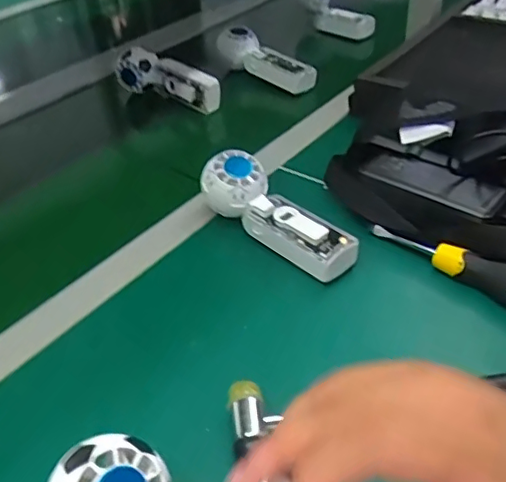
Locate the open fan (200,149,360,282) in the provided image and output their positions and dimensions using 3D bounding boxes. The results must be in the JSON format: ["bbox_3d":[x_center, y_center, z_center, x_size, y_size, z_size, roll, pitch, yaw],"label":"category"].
[{"bbox_3d":[0.022,-0.023,0.528,0.169,0.048,0.051,38,54,25],"label":"open fan"}]

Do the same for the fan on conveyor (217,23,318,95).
[{"bbox_3d":[0.022,-0.268,0.820,0.171,0.057,0.044,29,49,35],"label":"fan on conveyor"}]

